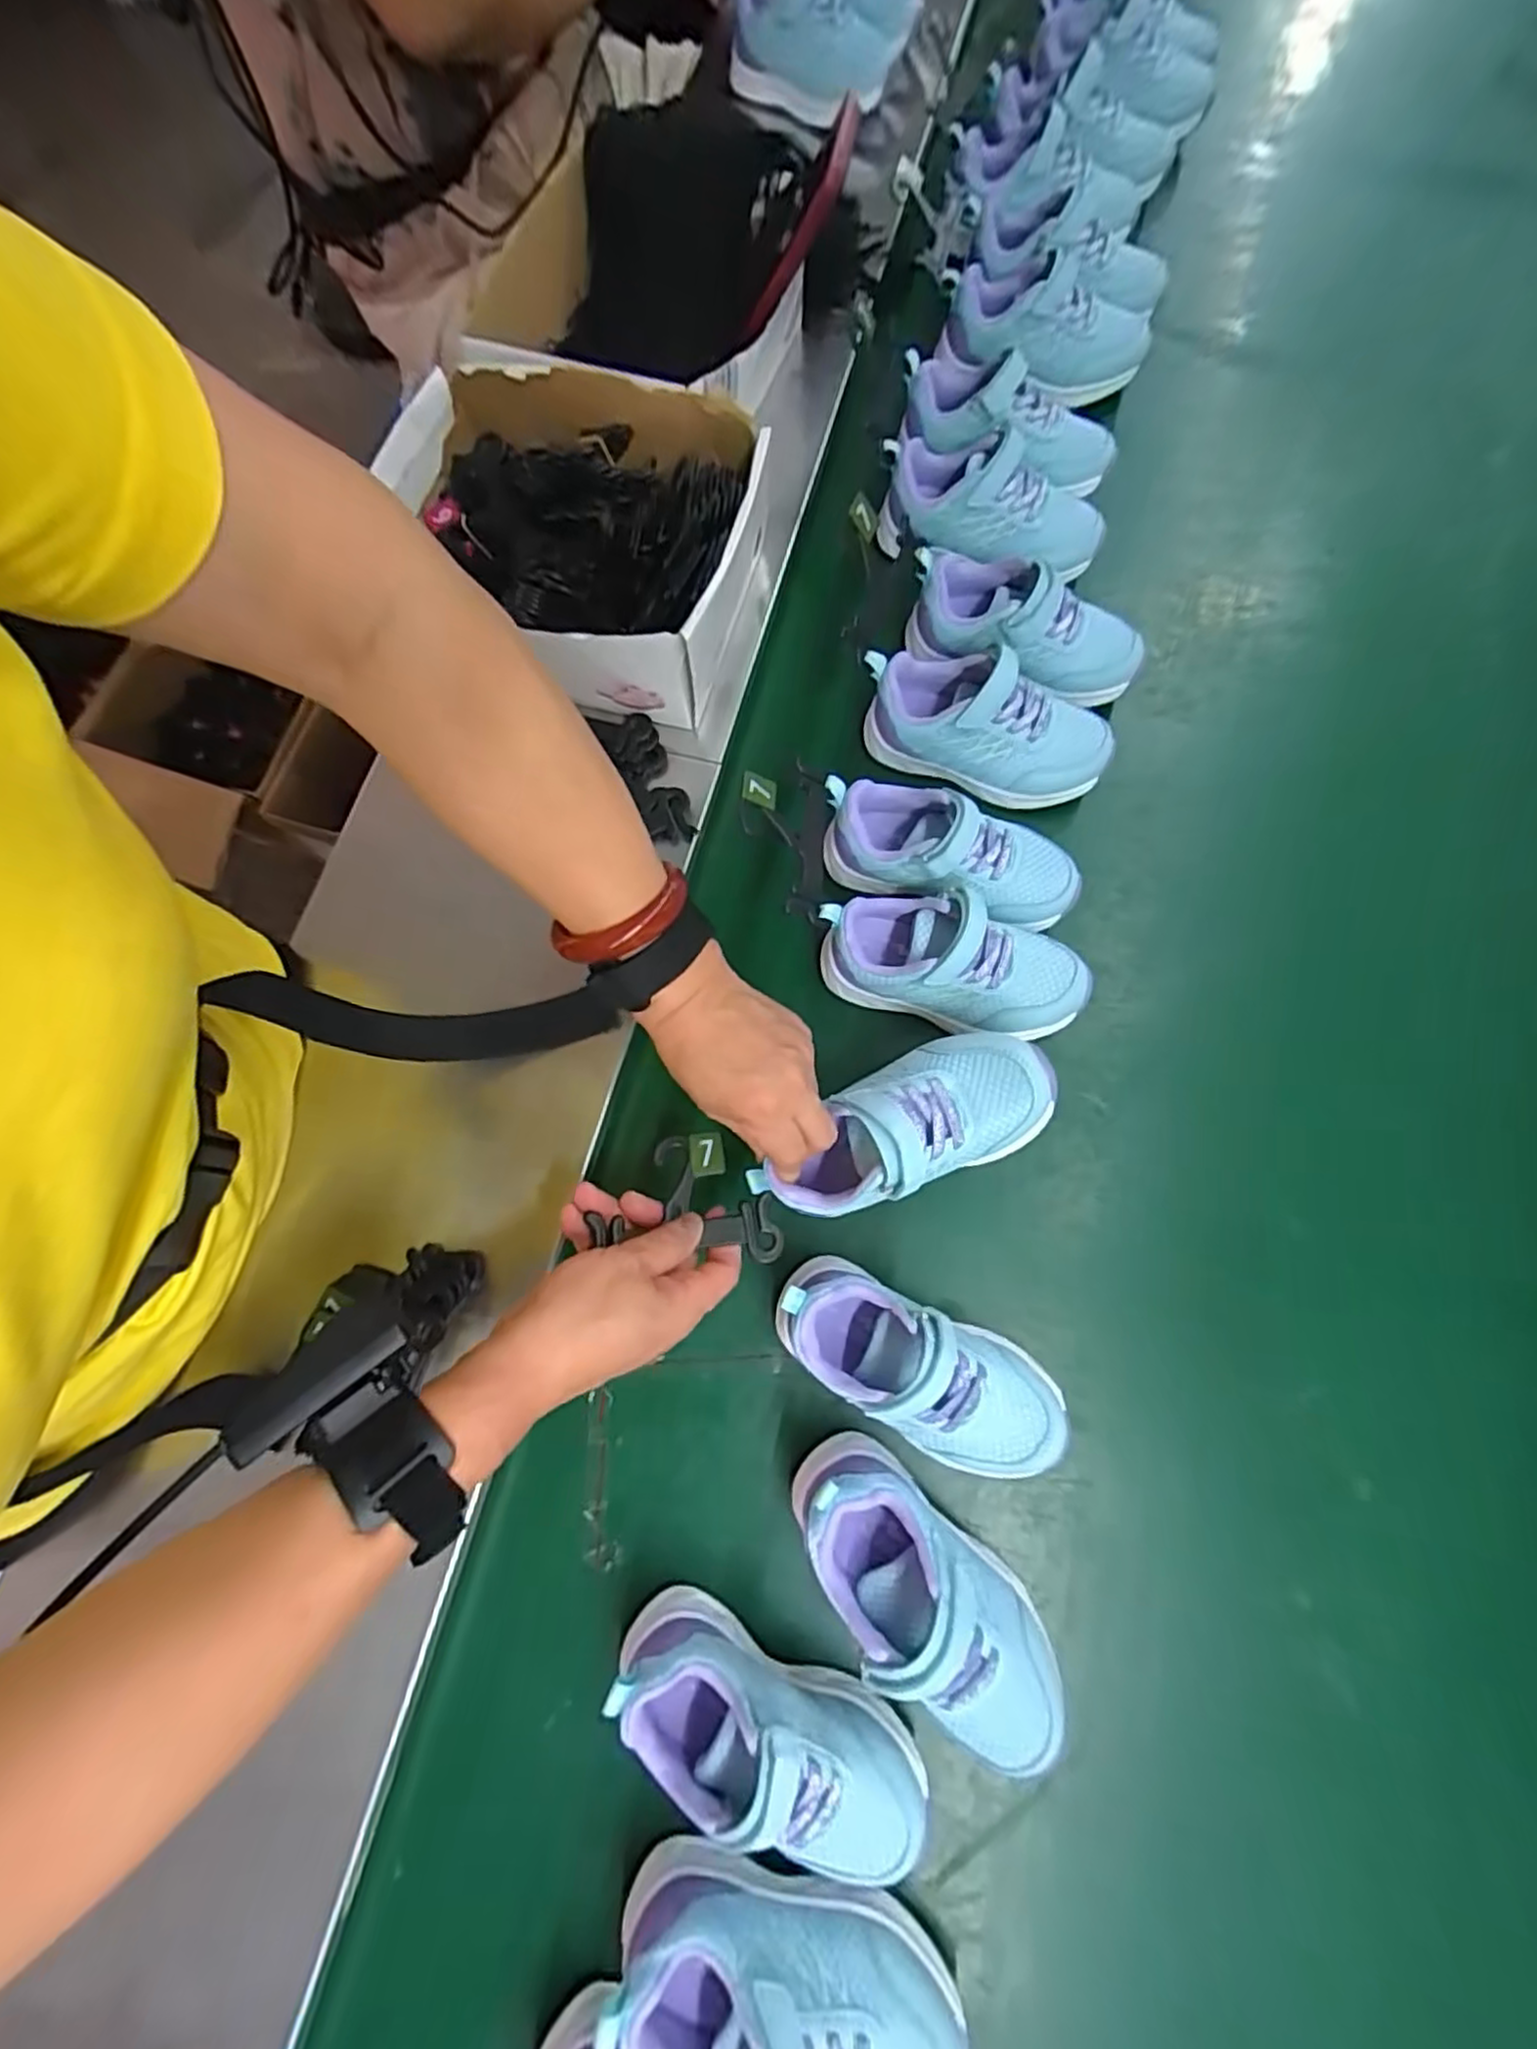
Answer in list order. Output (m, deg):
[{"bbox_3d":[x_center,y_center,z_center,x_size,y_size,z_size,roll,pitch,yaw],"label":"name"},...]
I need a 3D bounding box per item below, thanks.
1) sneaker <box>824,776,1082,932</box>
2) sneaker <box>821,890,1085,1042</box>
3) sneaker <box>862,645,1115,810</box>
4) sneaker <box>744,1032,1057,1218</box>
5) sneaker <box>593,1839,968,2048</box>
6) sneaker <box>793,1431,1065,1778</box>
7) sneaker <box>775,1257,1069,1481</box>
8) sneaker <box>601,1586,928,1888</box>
[{"bbox_3d":[0.114,-0.105,0.465,0.165,0.069,0.072,19,76,7],"label":"sneaker"},{"bbox_3d":[0.112,-0.035,0.446,0.163,0.063,0.067,14,76,6],"label":"sneaker"},{"bbox_3d":[0.145,-0.201,0.482,0.167,0.060,0.067,21,77,8],"label":"sneaker"},{"bbox_3d":[0.072,0.057,0.392,0.162,0.074,0.067,-30,76,7],"label":"sneaker"},{"bbox_3d":[0.007,0.444,0.325,0.159,0.068,0.069,11,76,5],"label":"sneaker"},{"bbox_3d":[0.077,0.288,0.362,0.160,0.077,0.072,43,81,12],"label":"sneaker"},{"bbox_3d":[0.079,0.186,0.385,0.162,0.078,0.070,25,77,9],"label":"sneaker"},{"bbox_3d":[-0.002,0.345,0.350,0.155,0.077,0.058,25,77,9],"label":"sneaker"}]

